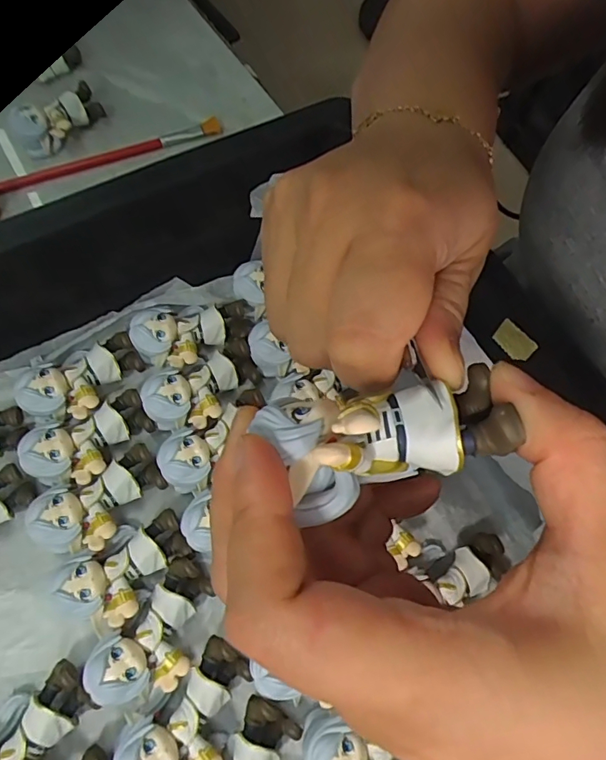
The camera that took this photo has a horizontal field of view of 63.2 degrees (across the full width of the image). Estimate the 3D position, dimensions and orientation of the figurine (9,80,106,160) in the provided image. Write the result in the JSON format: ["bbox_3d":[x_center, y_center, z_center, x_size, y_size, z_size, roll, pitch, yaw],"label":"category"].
[{"bbox_3d":[-0.168,-0.180,0.342,0.027,0.031,0.059,34,70,12],"label":"figurine"}]

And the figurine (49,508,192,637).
[{"bbox_3d":[-0.082,0.087,0.228,0.058,0.022,0.038,-36,72,-16],"label":"figurine"}]

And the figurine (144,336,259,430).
[{"bbox_3d":[-0.052,0.004,0.262,0.061,0.021,0.035,-26,70,-12],"label":"figurine"}]

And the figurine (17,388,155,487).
[{"bbox_3d":[-0.106,0.031,0.247,0.060,0.021,0.033,-31,71,-14],"label":"figurine"}]

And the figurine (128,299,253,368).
[{"bbox_3d":[-0.060,-0.028,0.275,0.066,0.024,0.036,-20,69,-10],"label":"figurine"}]

